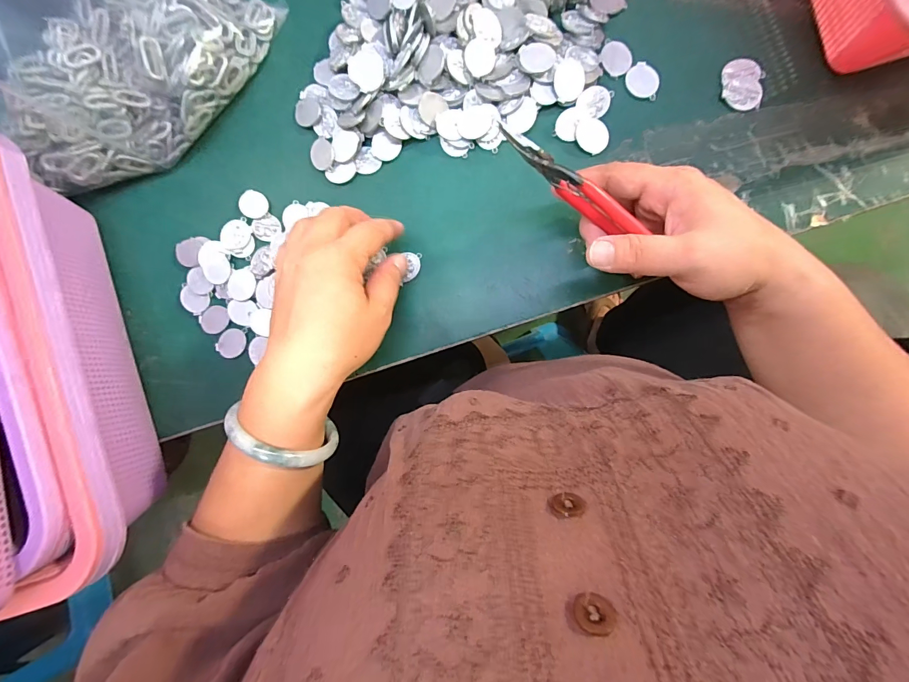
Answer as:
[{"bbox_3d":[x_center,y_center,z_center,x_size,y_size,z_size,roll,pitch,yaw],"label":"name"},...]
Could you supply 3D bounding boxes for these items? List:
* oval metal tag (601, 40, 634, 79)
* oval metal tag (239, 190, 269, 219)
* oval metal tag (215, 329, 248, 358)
[{"bbox_3d":[0.118,-0.207,0.286,0.026,0.004,0.022,42,94,4],"label":"oval metal tag"},{"bbox_3d":[-0.162,-0.110,0.316,0.025,0.004,0.021,35,93,5],"label":"oval metal tag"},{"bbox_3d":[-0.179,0.002,0.314,0.025,0.004,0.024,2,90,6],"label":"oval metal tag"}]

